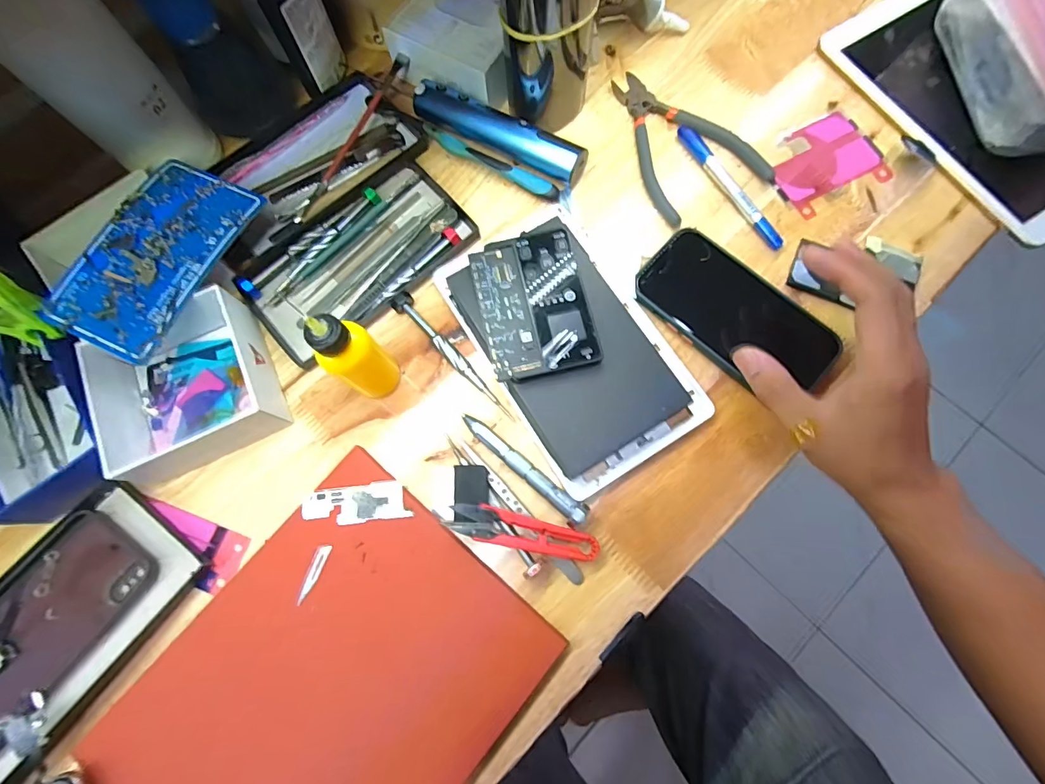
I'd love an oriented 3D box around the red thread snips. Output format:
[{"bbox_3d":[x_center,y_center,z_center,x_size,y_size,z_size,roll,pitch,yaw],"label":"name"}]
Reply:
[{"bbox_3d":[-0.004,0.092,0.303,0.110,0.016,0.022,13,78,4],"label":"red thread snips"}]

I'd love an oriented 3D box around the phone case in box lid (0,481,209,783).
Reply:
[{"bbox_3d":[-0.304,0.154,0.295,0.100,0.016,0.171,35,71,4],"label":"phone case in box lid"}]

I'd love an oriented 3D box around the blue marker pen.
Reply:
[{"bbox_3d":[0.171,-0.170,0.376,0.014,0.008,0.131,-32,79,-6],"label":"blue marker pen"}]

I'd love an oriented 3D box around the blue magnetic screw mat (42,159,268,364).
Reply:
[{"bbox_3d":[-0.263,-0.100,0.327,0.082,0.010,0.148,25,73,1],"label":"blue magnetic screw mat"}]

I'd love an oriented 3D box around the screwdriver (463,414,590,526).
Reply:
[{"bbox_3d":[0.000,0.052,0.315,0.106,0.016,0.014,37,80,9],"label":"screwdriver"}]

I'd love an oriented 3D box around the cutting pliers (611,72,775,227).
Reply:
[{"bbox_3d":[0.128,-0.218,0.388,0.095,0.011,0.147,-28,78,-5],"label":"cutting pliers"}]

